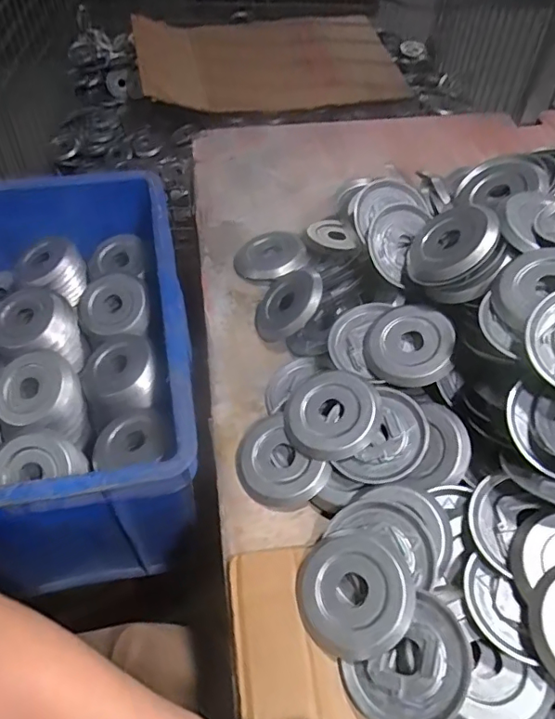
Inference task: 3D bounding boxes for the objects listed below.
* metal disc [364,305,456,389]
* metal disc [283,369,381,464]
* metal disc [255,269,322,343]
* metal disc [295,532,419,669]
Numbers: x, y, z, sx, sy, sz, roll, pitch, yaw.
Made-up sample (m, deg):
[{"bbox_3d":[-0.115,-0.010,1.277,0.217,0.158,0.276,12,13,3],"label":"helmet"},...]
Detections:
[{"bbox_3d":[0.119,-0.014,0.479,0.077,0.010,0.080,-10,60,17],"label":"metal disc"},{"bbox_3d":[0.048,0.048,0.461,0.082,0.017,0.080,-5,57,8],"label":"metal disc"},{"bbox_3d":[0.013,-0.060,0.556,0.080,0.017,0.084,-31,39,29],"label":"metal disc"},{"bbox_3d":[0.055,0.166,0.379,0.079,0.008,0.082,-9,53,13],"label":"metal disc"}]

